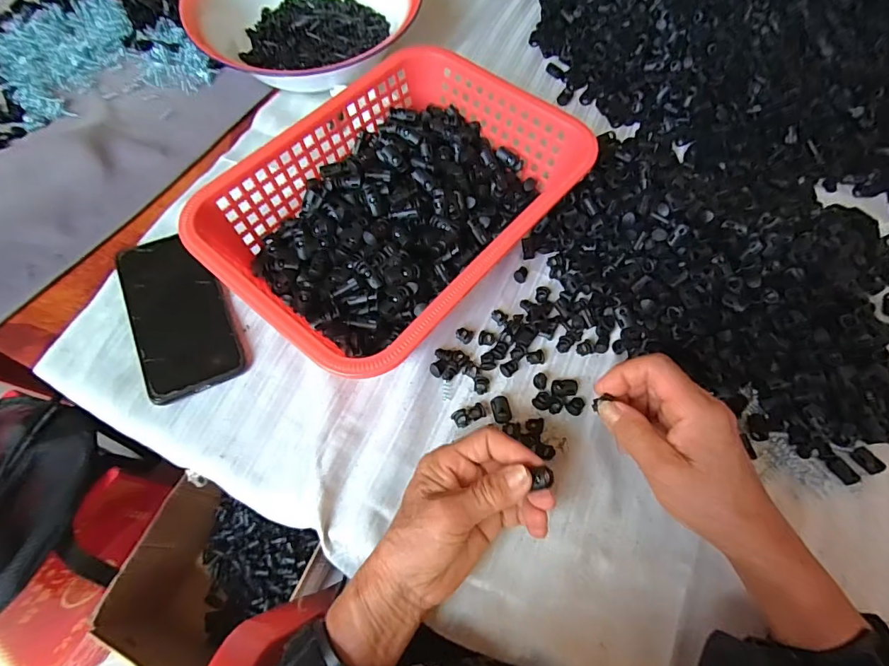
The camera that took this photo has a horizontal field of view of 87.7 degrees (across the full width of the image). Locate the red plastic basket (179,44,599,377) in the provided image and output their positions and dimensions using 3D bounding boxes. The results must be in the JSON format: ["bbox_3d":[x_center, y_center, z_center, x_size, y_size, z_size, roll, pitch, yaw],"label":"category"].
[{"bbox_3d":[-0.037,-0.106,0.404,0.210,0.079,0.293,39,71,16],"label":"red plastic basket"}]

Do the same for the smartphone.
[{"bbox_3d":[-0.228,-0.021,0.400,0.076,0.014,0.156,-24,67,-11],"label":"smartphone"}]

